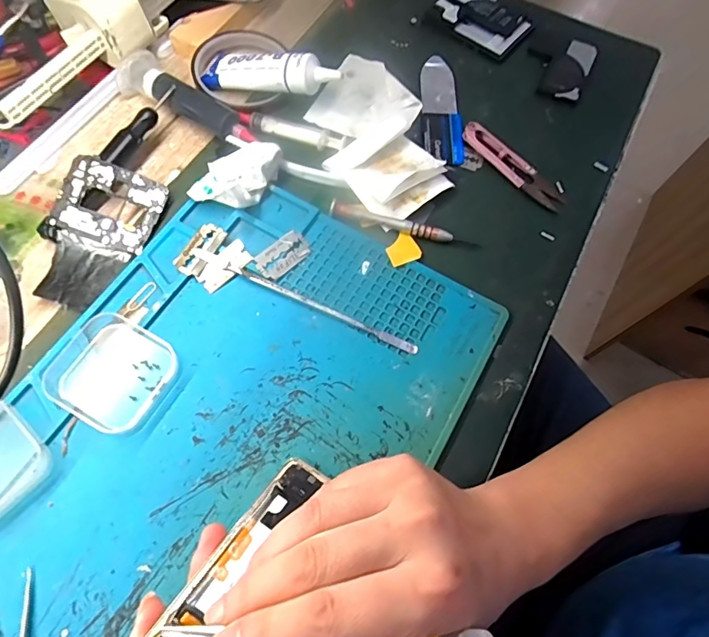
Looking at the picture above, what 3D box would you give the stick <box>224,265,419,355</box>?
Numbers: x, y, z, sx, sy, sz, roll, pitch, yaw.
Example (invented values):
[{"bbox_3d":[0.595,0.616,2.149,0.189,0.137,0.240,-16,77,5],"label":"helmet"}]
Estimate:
[{"bbox_3d":[-0.024,-0.009,0.325,0.145,0.005,0.007,25,68,7],"label":"stick"}]

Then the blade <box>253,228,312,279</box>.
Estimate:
[{"bbox_3d":[-0.052,-0.046,0.338,0.041,0.004,0.022,-43,91,-21],"label":"blade"}]

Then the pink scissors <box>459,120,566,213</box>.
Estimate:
[{"bbox_3d":[0.130,-0.125,0.382,0.022,0.009,0.100,-38,74,-17],"label":"pink scissors"}]

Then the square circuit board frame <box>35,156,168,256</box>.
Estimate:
[{"bbox_3d":[-0.181,-0.080,0.343,0.069,0.008,0.066,23,77,-10],"label":"square circuit board frame"}]

